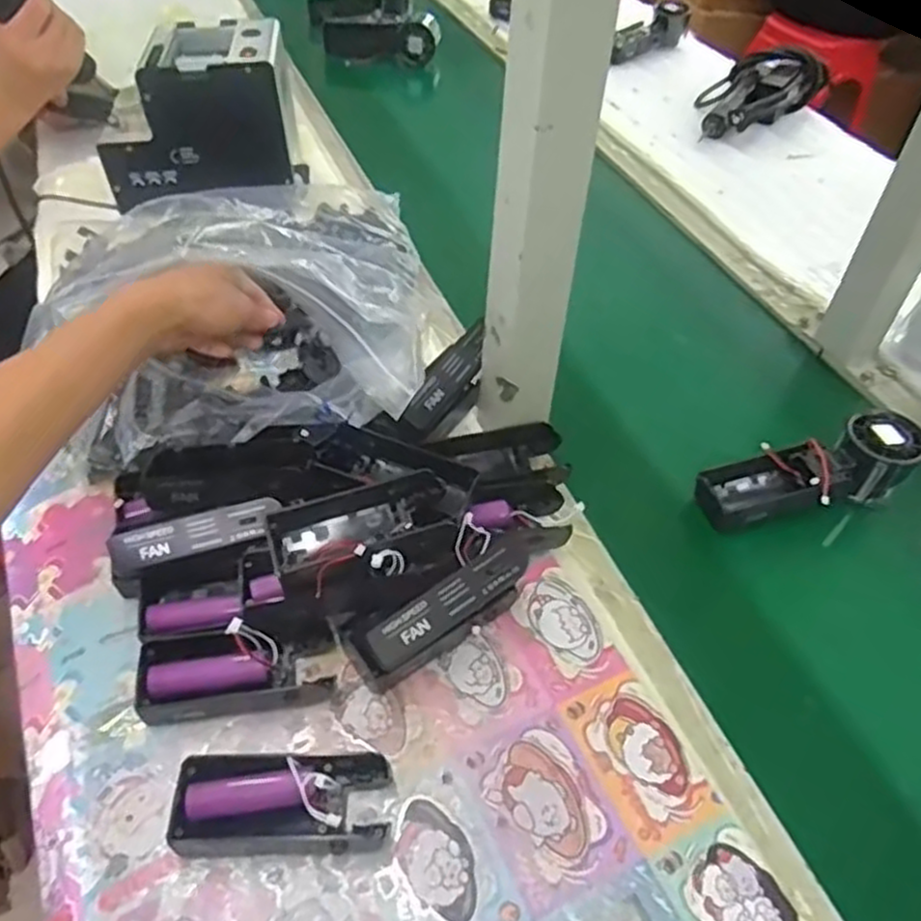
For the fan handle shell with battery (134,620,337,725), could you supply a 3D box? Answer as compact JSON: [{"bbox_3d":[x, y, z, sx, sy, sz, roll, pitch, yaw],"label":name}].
[{"bbox_3d":[-0.130,0.123,0.444,0.107,0.028,0.044,-4,48,-8],"label":"fan handle shell with battery"}]

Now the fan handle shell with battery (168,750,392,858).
[{"bbox_3d":[-0.092,0.180,0.399,0.107,0.031,0.047,0,47,-4],"label":"fan handle shell with battery"}]

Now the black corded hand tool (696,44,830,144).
[{"bbox_3d":[0.373,-0.479,0.988,0.219,0.062,0.112,-27,54,-25],"label":"black corded hand tool"}]

